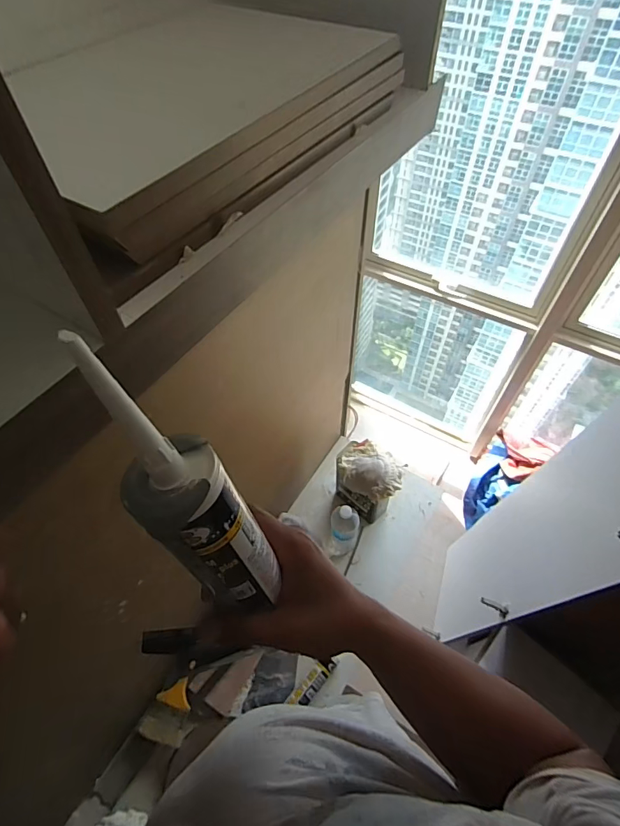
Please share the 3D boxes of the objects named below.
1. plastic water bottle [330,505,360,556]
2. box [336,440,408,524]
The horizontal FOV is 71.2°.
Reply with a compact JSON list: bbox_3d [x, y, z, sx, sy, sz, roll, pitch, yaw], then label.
[{"bbox_3d":[0.096,0.332,1.212,0.077,0.244,0.060,7,56,6],"label":"plastic water bottle"},{"bbox_3d":[0.165,0.209,1.274,0.179,0.246,0.136,29,60,19],"label":"box"}]

